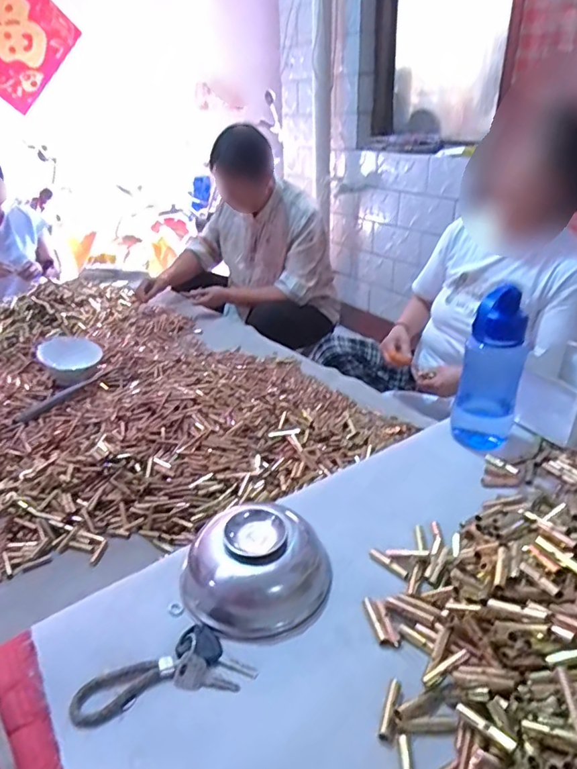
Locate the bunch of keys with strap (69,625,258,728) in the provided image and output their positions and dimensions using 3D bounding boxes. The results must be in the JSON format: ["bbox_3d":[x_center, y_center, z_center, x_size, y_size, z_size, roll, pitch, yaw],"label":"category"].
[{"bbox_3d":[-0.100,0.229,0.416,0.135,0.017,0.053,-9,29,-12],"label":"bunch of keys with strap"}]

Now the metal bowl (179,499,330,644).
[{"bbox_3d":[-0.033,0.158,0.501,0.140,0.064,0.150,-2,28,1],"label":"metal bowl"}]

